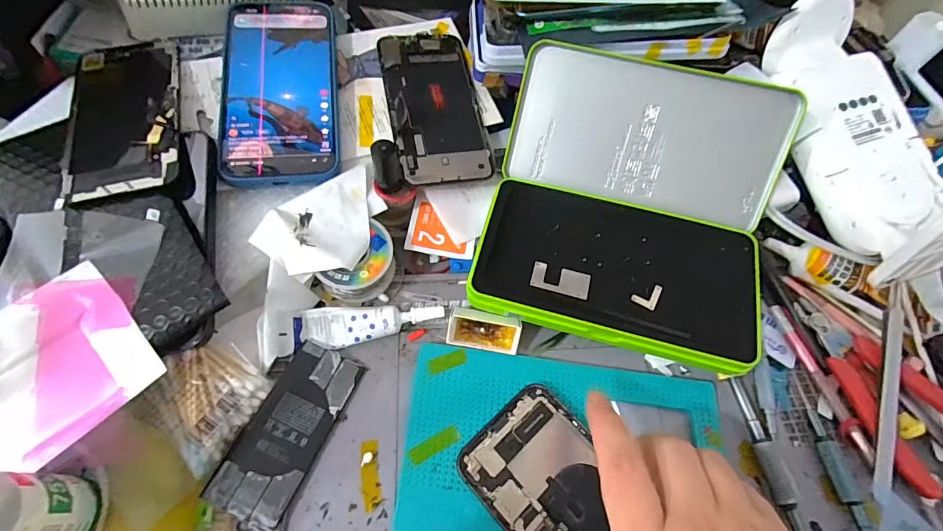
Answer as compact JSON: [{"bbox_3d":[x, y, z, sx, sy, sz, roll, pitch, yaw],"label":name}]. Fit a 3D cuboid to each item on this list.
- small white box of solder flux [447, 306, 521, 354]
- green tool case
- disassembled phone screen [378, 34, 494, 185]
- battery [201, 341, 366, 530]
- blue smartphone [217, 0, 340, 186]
[{"bbox_3d":[0.009,0.044,0.289,0.047,0.013,0.026,9,85,6],"label":"small white box of solder flux"},{"bbox_3d":[0.111,-0.042,0.299,0.191,0.084,0.187,15,62,5],"label":"green tool case"},{"bbox_3d":[-0.030,-0.130,0.341,0.070,0.009,0.142,-8,71,-13],"label":"disassembled phone screen"},{"bbox_3d":[-0.109,0.098,0.258,0.044,0.004,0.099,27,60,-2],"label":"battery"},{"bbox_3d":[-0.142,-0.136,0.322,0.079,0.008,0.163,-4,71,-9],"label":"blue smartphone"}]

